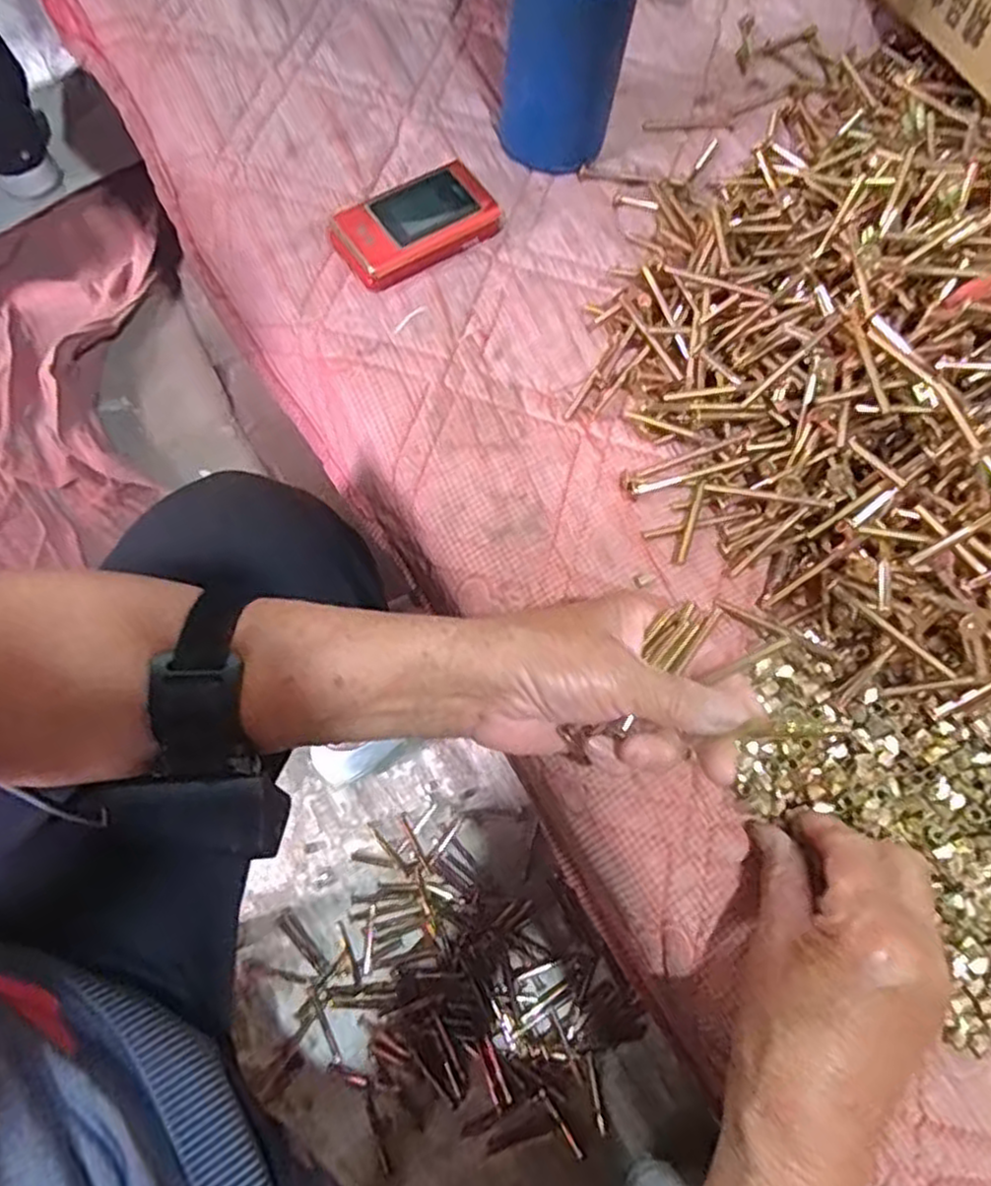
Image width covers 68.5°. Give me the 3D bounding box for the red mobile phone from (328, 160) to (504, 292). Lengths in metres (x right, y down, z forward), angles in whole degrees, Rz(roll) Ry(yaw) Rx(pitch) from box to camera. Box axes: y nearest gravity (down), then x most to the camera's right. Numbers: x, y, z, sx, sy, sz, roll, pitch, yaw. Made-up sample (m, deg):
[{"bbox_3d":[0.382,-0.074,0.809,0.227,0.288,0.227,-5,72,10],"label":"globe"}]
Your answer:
[{"bbox_3d":[-0.051,-0.241,0.476,0.103,0.022,0.057,-31,73,-13],"label":"red mobile phone"}]

